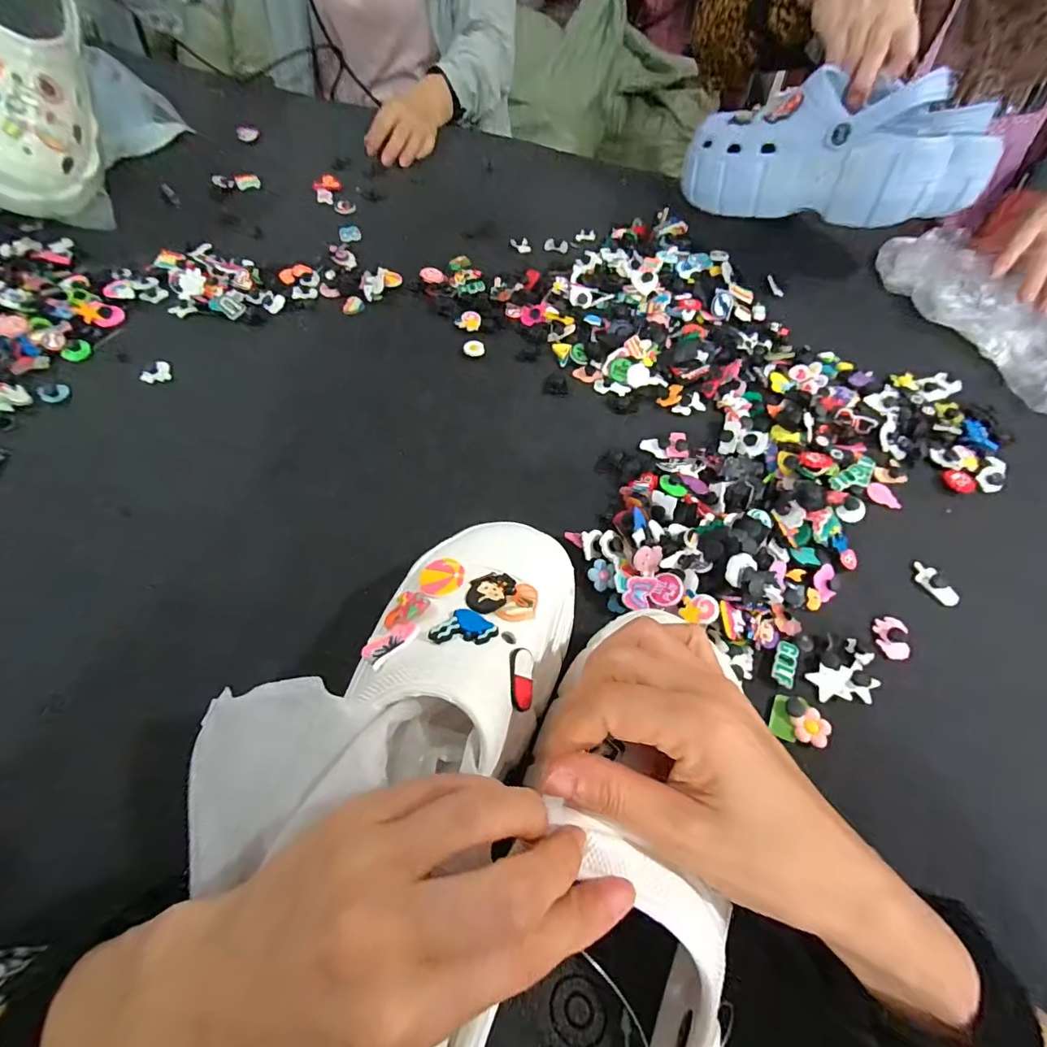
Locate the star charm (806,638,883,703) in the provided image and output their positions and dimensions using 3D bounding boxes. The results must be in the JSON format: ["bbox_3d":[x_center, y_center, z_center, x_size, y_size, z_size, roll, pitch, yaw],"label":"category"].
[{"bbox_3d":[0.222,0.105,0.327,0.050,0.006,0.036,-22,63,-14],"label":"star charm"}]

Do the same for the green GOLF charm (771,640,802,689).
[{"bbox_3d":[0.180,0.096,0.327,0.015,0.005,0.032,23,61,11],"label":"green GOLF charm"}]

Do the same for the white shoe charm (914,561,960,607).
[{"bbox_3d":[0.317,0.046,0.368,0.015,0.008,0.037,-26,64,-16],"label":"white shoe charm"}]

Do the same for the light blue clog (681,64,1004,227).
[{"bbox_3d":[0.311,-0.363,0.468,0.284,0.110,0.108,20,61,9],"label":"light blue clog"}]

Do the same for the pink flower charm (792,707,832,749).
[{"bbox_3d":[0.185,0.132,0.307,0.022,0.007,0.020,-32,66,-19],"label":"pink flower charm"}]

